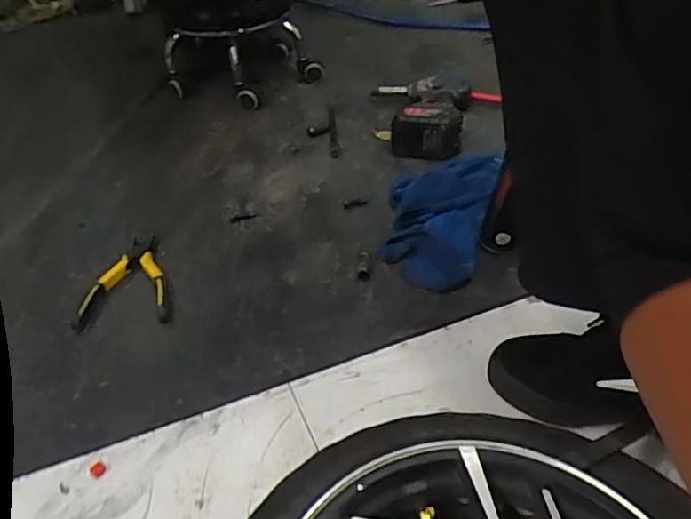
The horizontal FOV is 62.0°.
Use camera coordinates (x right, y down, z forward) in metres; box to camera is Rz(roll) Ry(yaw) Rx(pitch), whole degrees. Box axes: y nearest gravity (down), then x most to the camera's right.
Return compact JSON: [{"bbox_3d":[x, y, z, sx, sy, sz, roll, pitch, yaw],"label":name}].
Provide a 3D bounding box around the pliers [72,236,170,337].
[{"bbox_3d":[-0.302,0.025,0.782,0.111,0.018,0.165,-11,39,-9],"label":"pliers"}]

